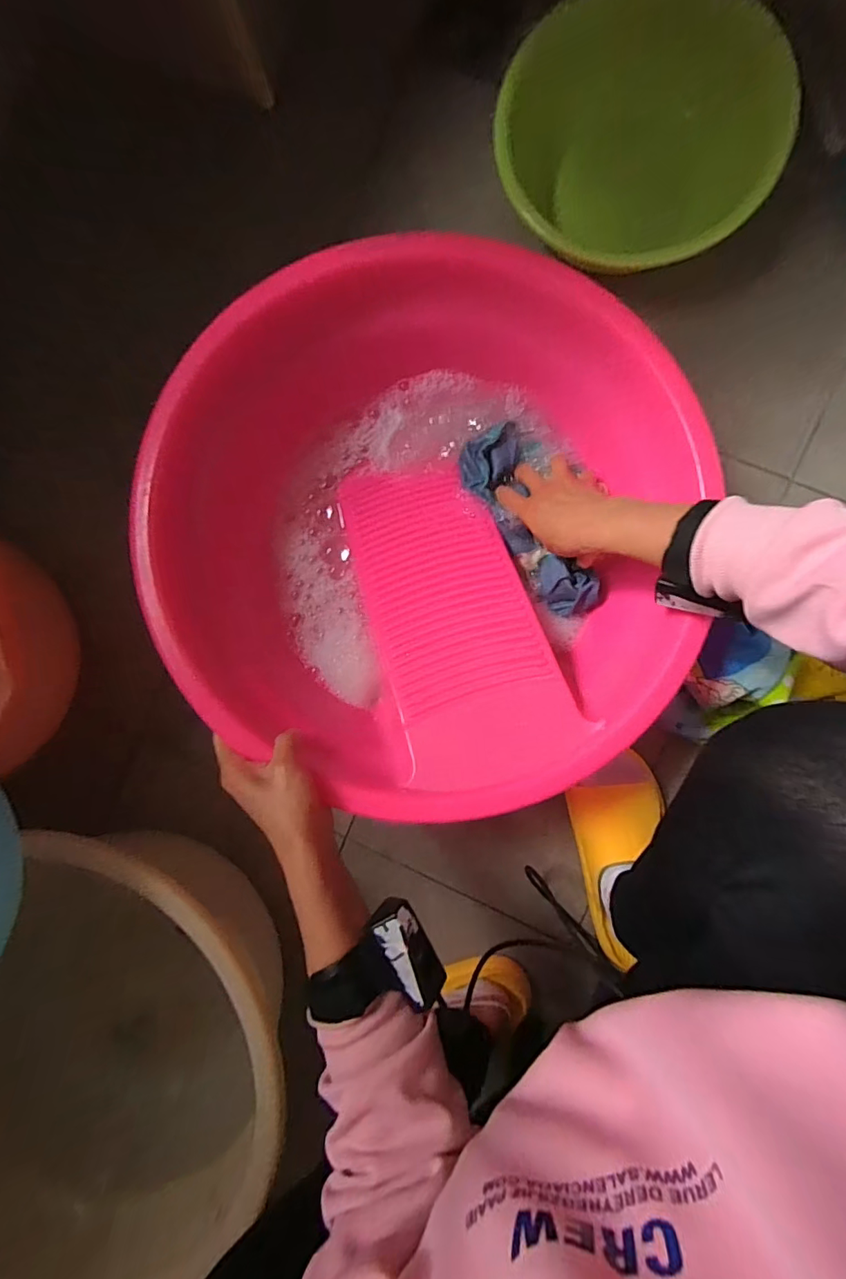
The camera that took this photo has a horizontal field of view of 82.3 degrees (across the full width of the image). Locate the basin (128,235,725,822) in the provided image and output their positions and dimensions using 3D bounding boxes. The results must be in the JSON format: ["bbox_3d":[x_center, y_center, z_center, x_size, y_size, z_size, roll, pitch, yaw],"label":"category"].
[{"bbox_3d":[0.002,-0.090,0.465,0.457,0.156,0.451,0,92,4],"label":"basin"}]

